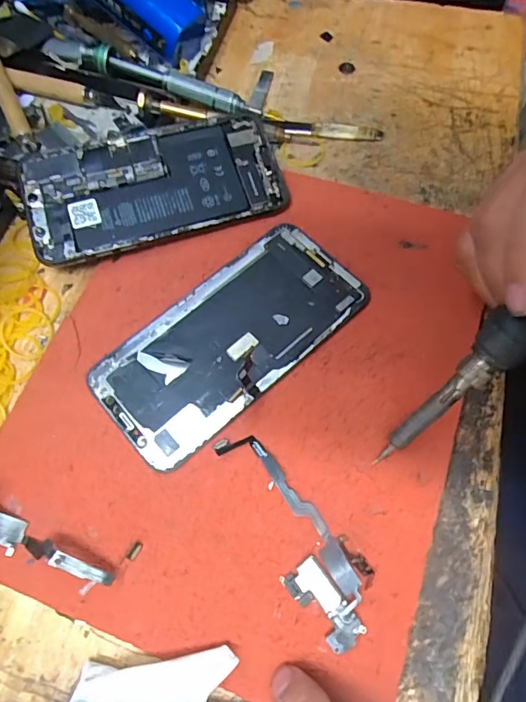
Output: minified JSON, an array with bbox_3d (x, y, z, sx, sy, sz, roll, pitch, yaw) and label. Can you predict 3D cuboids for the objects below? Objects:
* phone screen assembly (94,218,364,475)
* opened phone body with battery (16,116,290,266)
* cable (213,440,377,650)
[{"bbox_3d":[-0.017,-0.009,0.237,0.140,0.006,0.068,-39,72,-15],"label":"phone screen assembly"},{"bbox_3d":[-0.061,-0.095,0.264,0.139,0.004,0.070,-17,77,-9],"label":"opened phone body with battery"},{"bbox_3d":[0.011,0.076,0.201,0.032,0.005,0.095,-39,72,-15],"label":"cable"}]

